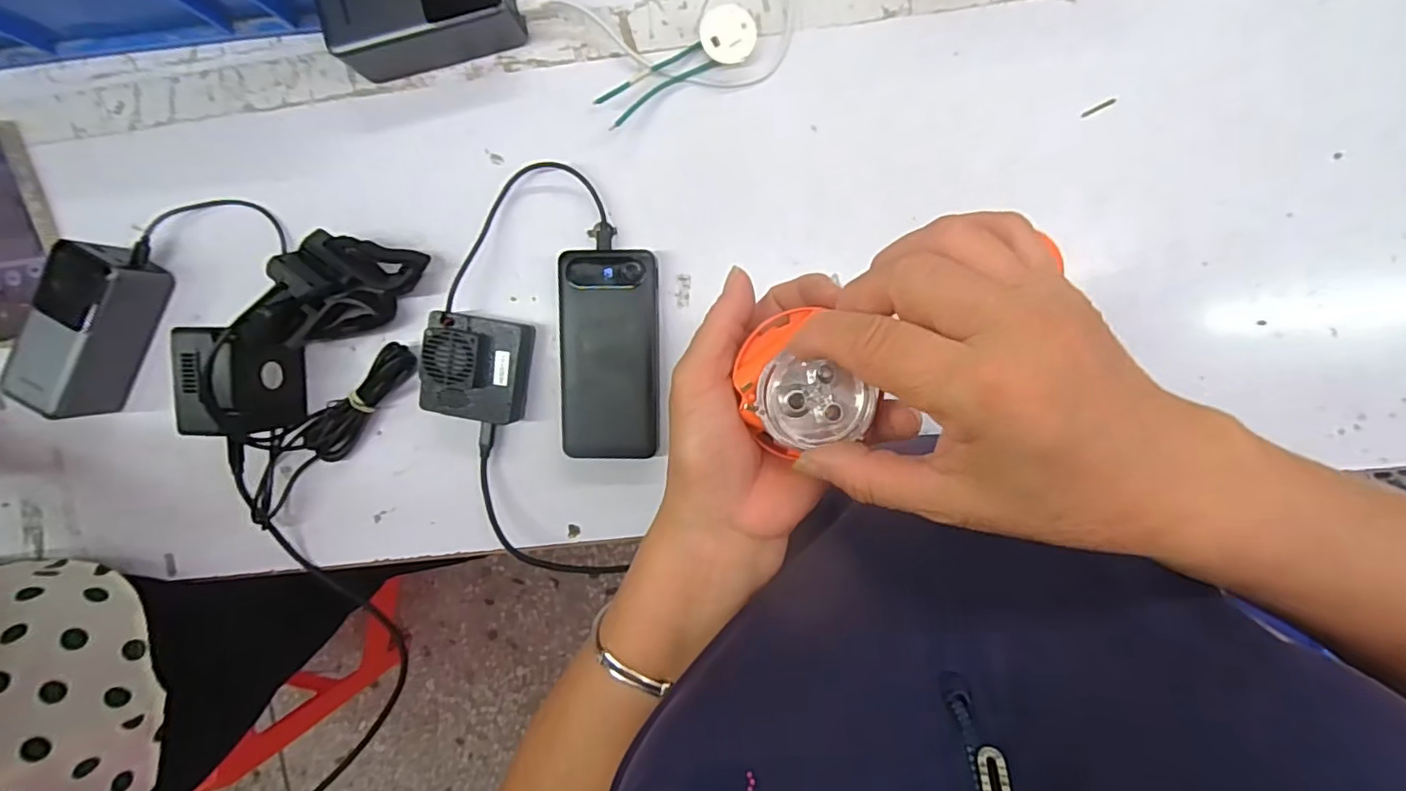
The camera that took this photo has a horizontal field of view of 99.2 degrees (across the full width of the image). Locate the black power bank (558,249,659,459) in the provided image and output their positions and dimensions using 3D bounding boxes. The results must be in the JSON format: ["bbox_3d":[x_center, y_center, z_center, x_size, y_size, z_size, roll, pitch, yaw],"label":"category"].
[{"bbox_3d":[-0.071,-0.031,0.464,0.075,0.033,0.155,0,96,4],"label":"black power bank"}]

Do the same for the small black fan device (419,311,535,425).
[{"bbox_3d":[-0.173,-0.021,0.462,0.070,0.048,0.078,8,97,3],"label":"small black fan device"}]

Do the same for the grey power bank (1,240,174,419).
[{"bbox_3d":[-0.478,-0.050,0.470,0.062,0.052,0.134,28,97,0],"label":"grey power bank"}]

